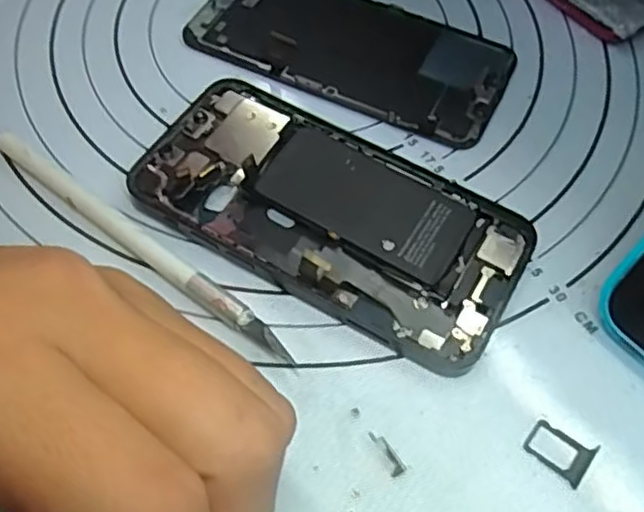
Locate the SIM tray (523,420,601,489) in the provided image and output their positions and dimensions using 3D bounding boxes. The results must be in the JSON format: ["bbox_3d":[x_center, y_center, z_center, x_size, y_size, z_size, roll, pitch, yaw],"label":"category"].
[{"bbox_3d":[0.069,0.055,0.197,0.018,0.004,0.014,35,63,18],"label":"SIM tray"}]

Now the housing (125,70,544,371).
[{"bbox_3d":[0.003,-0.016,0.232,0.129,0.012,0.064,28,61,14],"label":"housing"}]

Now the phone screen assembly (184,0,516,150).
[{"bbox_3d":[0.012,-0.086,0.279,0.125,0.005,0.062,25,60,13],"label":"phone screen assembly"}]

